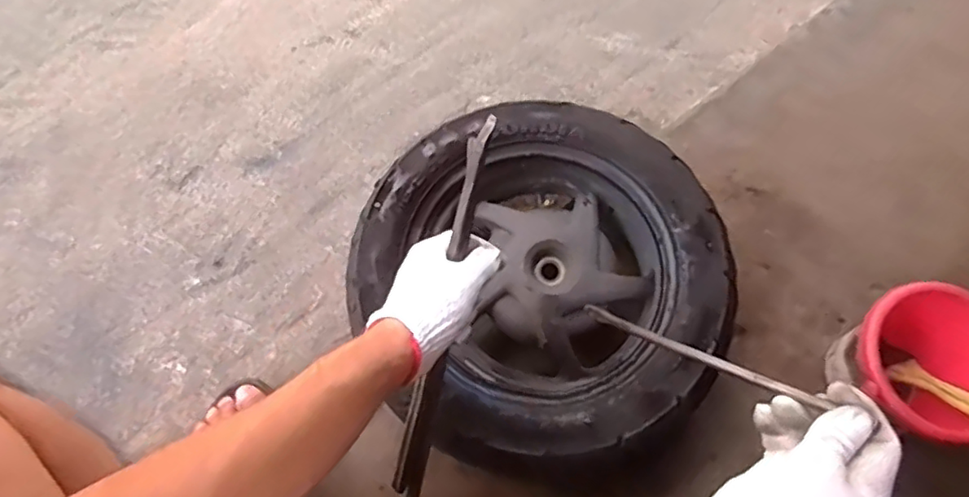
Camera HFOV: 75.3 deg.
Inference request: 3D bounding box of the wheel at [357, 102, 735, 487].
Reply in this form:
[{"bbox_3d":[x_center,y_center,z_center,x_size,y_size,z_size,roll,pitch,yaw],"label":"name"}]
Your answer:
[{"bbox_3d":[0.059,0.039,0.704,0.368,0.138,0.377,-29,74,-9],"label":"wheel"}]

